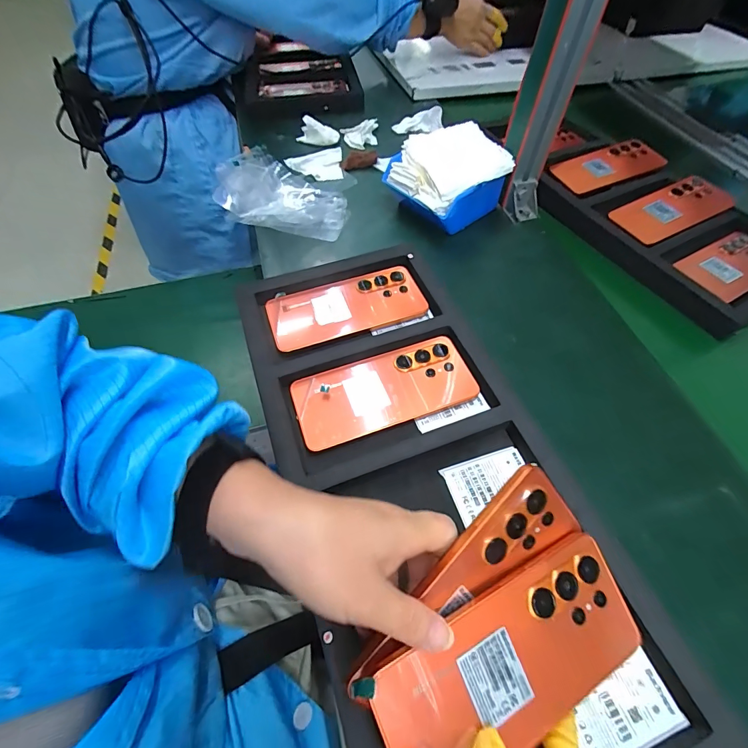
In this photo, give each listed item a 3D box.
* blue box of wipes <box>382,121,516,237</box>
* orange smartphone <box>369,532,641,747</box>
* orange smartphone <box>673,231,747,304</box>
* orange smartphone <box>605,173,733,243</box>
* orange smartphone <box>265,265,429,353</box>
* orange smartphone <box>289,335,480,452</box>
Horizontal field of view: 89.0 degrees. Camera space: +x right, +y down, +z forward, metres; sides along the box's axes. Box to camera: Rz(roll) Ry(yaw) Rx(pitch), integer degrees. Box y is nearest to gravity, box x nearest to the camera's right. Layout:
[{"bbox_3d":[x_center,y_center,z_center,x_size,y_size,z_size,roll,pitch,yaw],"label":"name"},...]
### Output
[{"bbox_3d":[0.093,-0.272,0.527,0.140,0.080,0.149,-24,61,-18],"label":"blue box of wipes"},{"bbox_3d":[0.083,0.165,0.219,0.166,0.005,0.078,-19,82,-20],"label":"orange smartphone"},{"bbox_3d":[0.466,-0.142,0.494,0.144,0.008,0.076,-25,61,-18],"label":"orange smartphone"},{"bbox_3d":[0.426,-0.236,0.540,0.182,0.008,0.074,-26,66,-11],"label":"orange smartphone"},{"bbox_3d":[-0.030,-0.075,0.424,0.169,0.007,0.073,-17,63,-8],"label":"orange smartphone"},{"bbox_3d":[0.009,0.015,0.364,0.167,0.013,0.076,-16,58,-13],"label":"orange smartphone"}]

